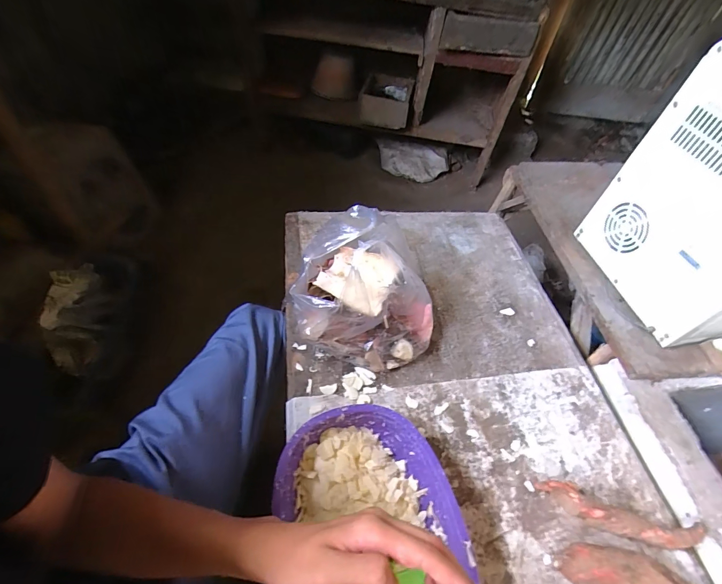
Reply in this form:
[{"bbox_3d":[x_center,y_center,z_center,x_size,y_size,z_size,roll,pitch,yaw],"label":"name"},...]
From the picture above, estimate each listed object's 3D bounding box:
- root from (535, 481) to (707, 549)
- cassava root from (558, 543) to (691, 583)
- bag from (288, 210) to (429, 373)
[{"bbox_3d":[0.364,0.316,0.515,0.227,0.036,0.043,16,52,5],"label":"root"},{"bbox_3d":[0.342,0.366,0.468,0.171,0.048,0.058,19,52,7],"label":"cassava root"},{"bbox_3d":[0.017,-0.006,0.612,0.236,0.233,0.195,12,52,2],"label":"bag"}]

